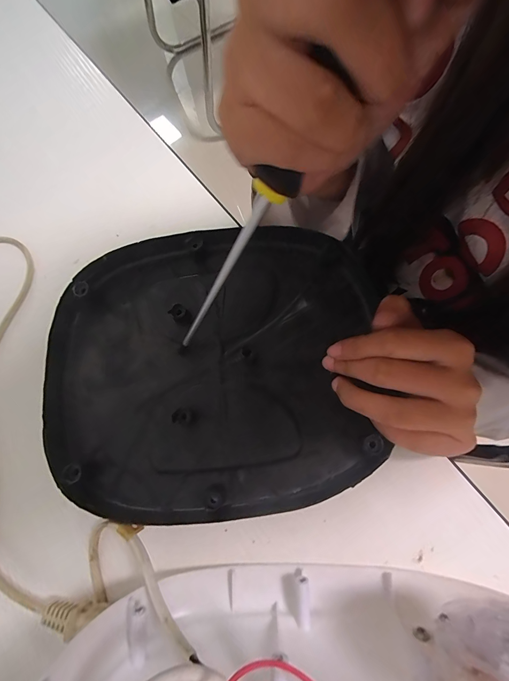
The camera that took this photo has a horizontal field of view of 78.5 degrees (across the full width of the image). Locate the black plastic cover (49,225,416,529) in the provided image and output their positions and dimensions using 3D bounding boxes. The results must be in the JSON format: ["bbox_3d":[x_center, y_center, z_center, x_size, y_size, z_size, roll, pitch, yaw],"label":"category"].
[{"bbox_3d":[-0.031,0.015,0.211,0.220,0.026,0.195,-2,78,0],"label":"black plastic cover"}]

